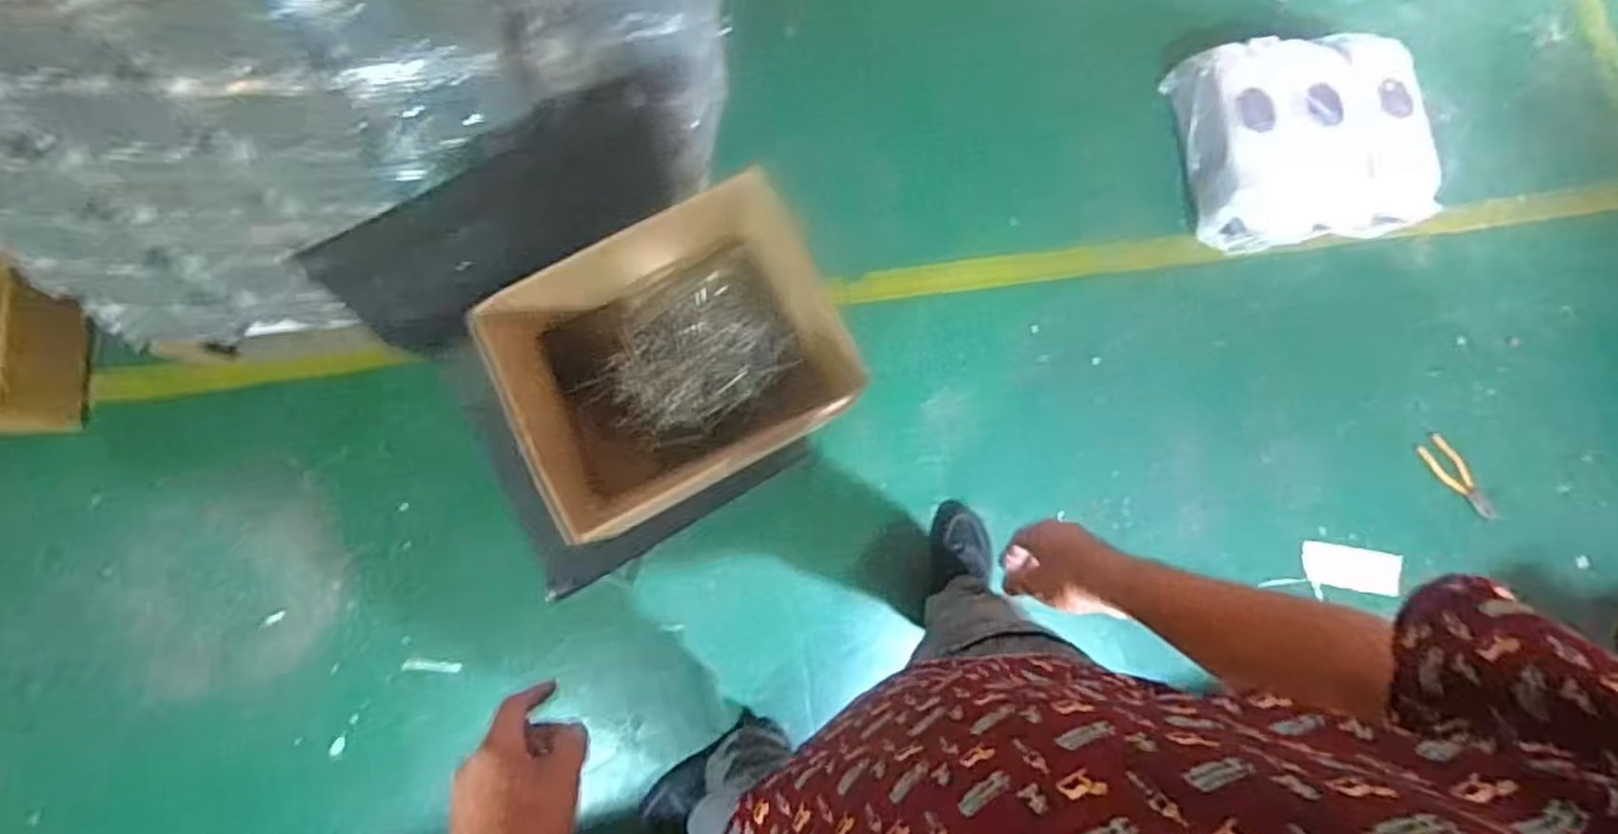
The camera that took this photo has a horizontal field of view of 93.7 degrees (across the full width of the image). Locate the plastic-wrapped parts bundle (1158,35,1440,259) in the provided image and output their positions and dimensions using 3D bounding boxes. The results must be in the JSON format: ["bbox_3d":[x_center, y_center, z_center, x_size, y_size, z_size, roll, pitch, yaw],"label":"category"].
[{"bbox_3d":[1.043,-0.581,1.592,0.472,0.153,0.429,-5,81,-4],"label":"plastic-wrapped parts bundle"}]

